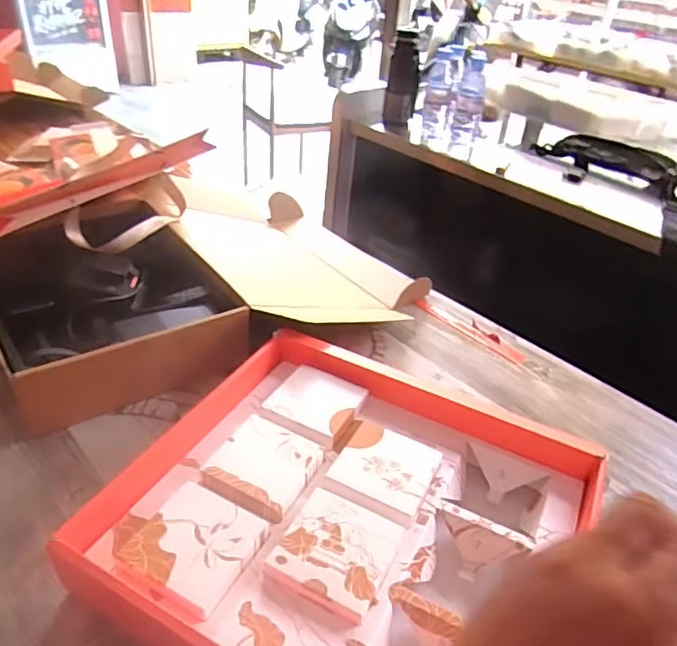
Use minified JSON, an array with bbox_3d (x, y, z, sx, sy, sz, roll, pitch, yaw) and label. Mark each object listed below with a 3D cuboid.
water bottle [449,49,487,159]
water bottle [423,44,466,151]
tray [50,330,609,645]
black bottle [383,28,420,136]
[{"bbox_3d":[0.293,-0.483,1.255,0.064,0.214,0.065,10,36,6],"label":"water bottle"},{"bbox_3d":[0.236,-0.511,1.292,0.074,0.226,0.070,7,35,2],"label":"water bottle"},{"bbox_3d":[0.014,0.165,0.504,0.377,0.056,0.347,19,38,19],"label":"tray"},{"bbox_3d":[0.155,-0.574,1.351,0.078,0.230,0.078,7,35,2],"label":"black bottle"}]

